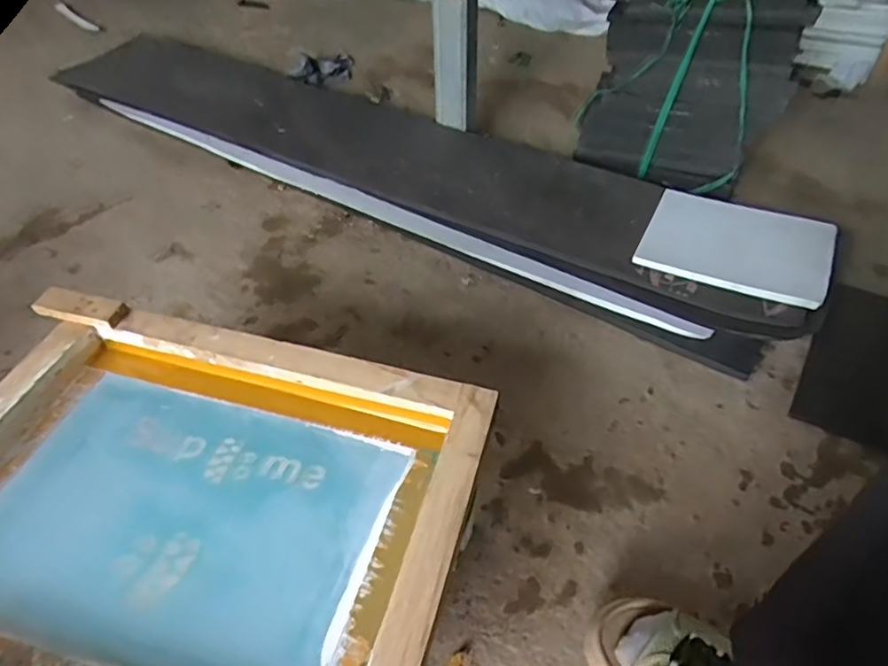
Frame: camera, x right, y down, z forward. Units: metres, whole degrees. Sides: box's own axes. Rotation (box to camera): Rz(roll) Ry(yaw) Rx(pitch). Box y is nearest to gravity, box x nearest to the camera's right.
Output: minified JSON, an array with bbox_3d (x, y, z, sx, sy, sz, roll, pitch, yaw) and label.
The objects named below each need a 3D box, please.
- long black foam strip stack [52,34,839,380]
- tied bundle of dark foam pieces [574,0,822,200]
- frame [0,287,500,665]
[{"bbox_3d":[-0.124,-0.361,1.148,1.558,0.083,0.341,26,52,22],"label":"long black foam strip stack"},{"bbox_3d":[0.422,-0.434,1.040,0.327,0.309,0.198,10,48,9],"label":"tied bundle of dark foam pieces"},{"bbox_3d":[-0.225,0.158,0.520,0.465,0.064,0.358,12,48,11],"label":"frame"}]

